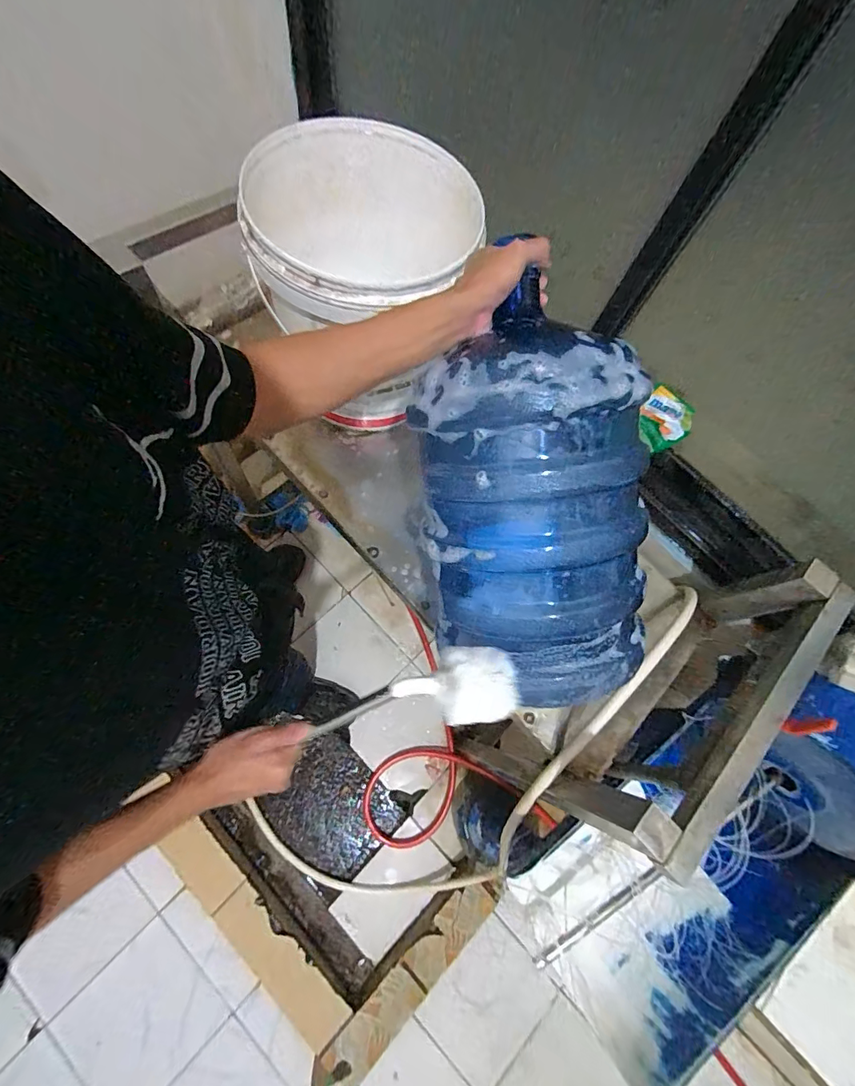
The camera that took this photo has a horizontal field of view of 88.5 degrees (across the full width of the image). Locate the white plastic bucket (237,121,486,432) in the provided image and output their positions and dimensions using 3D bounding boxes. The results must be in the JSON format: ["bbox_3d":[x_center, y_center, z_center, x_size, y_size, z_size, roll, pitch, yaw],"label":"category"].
[{"bbox_3d":[-0.082,-0.374,0.681,0.273,0.308,0.299,3,72,-8],"label":"white plastic bucket"}]

